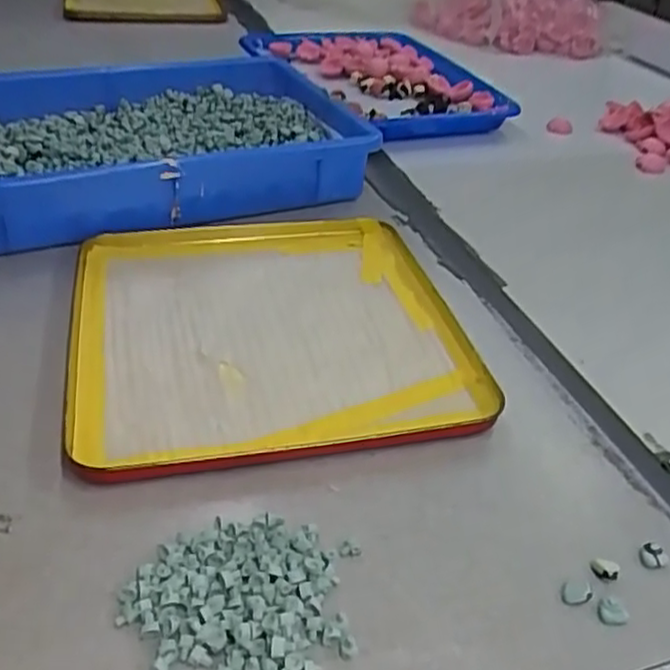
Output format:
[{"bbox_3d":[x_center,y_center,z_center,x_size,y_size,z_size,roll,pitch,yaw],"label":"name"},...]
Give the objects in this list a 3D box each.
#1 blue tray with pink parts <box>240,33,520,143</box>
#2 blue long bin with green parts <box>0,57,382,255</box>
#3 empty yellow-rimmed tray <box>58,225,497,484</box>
[{"bbox_3d":[0.054,-0.312,0.841,0.190,0.046,0.343,-16,41,-25],"label":"blue tray with pink parts"},{"bbox_3d":[-0.184,-0.176,0.618,0.349,0.064,0.281,-12,40,-21],"label":"blue long bin with green parts"},{"bbox_3d":[-0.044,-0.007,0.450,0.241,0.014,0.238,-6,38,-13],"label":"empty yellow-rimmed tray"}]

